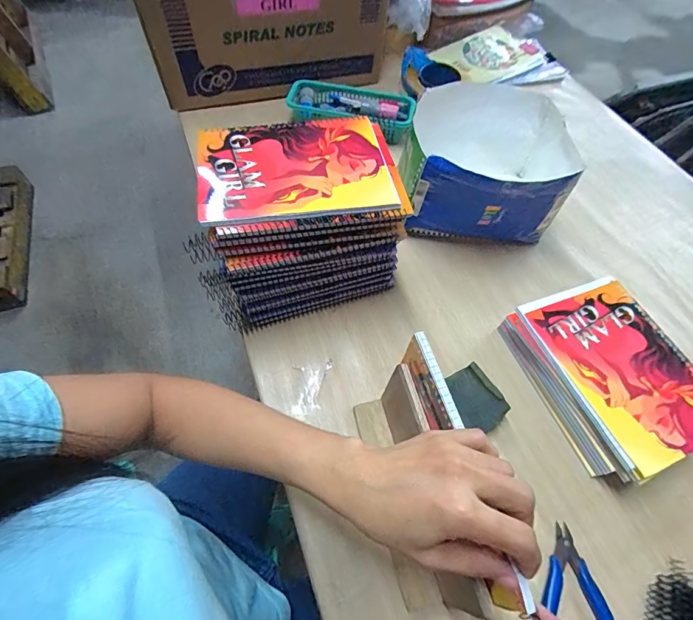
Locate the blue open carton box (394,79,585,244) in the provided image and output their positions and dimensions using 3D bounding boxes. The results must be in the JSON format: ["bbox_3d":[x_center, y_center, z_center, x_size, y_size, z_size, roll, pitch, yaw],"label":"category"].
[{"bbox_3d":[0.197,-0.205,0.567,0.219,0.135,0.213,8,59,1],"label":"blue open carton box"}]

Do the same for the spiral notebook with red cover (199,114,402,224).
[{"bbox_3d":[-0.055,-0.152,0.403,0.193,0.007,0.145,-8,60,-9],"label":"spiral notebook with red cover"}]

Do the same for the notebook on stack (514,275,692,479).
[{"bbox_3d":[0.317,0.060,0.440,0.152,0.011,0.206,-17,62,-14],"label":"notebook on stack"}]

